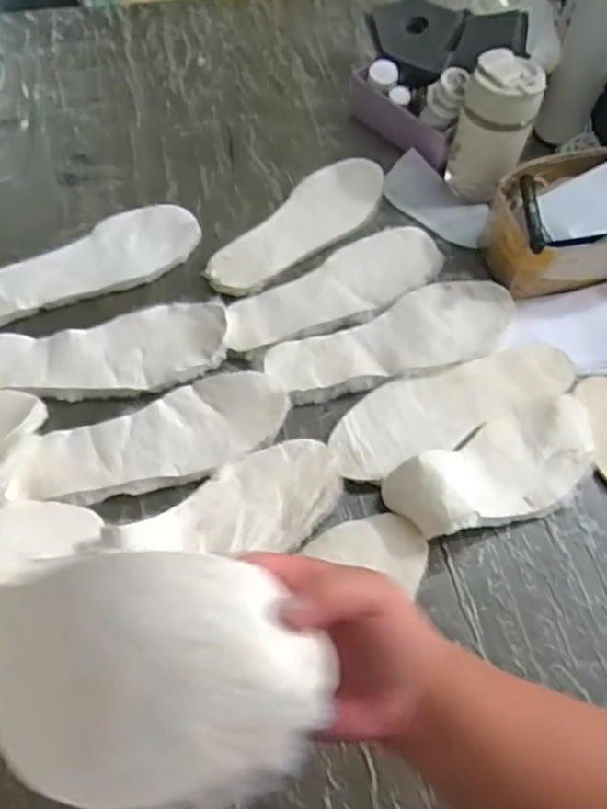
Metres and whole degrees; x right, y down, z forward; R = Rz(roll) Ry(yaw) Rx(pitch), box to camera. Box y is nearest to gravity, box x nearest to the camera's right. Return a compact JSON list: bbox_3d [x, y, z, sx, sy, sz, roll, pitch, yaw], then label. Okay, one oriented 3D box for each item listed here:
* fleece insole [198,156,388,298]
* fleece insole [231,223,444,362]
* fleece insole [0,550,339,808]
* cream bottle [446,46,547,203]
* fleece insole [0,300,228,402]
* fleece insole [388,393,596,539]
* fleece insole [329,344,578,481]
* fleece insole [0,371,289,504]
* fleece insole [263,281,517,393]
[{"bbox_3d":[0.000,-0.215,0.762,0.098,0.010,0.269,39,67,18],"label":"fleece insole"},{"bbox_3d":[0.039,-0.129,0.707,0.273,0.014,0.092,-29,66,-17],"label":"fleece insole"},{"bbox_3d":[-0.058,0.109,0.254,0.132,0.014,0.098,-5,82,-3],"label":"fleece insole"},{"bbox_3d":[0.221,-0.317,0.744,0.083,0.151,0.074,17,62,7],"label":"cream bottle"},{"bbox_3d":[-0.207,-0.054,0.647,0.256,0.018,0.096,-13,62,-9],"label":"fleece insole"},{"bbox_3d":[0.193,0.054,0.585,0.225,0.049,0.097,-27,65,-16],"label":"fleece insole"},{"bbox_3d":[0.149,-0.003,0.638,0.264,0.013,0.082,-22,64,-14],"label":"fleece insole"},{"bbox_3d":[-0.146,0.034,0.600,0.270,0.016,0.093,-19,63,-12],"label":"fleece insole"},{"bbox_3d":[0.101,-0.069,0.670,0.277,0.014,0.089,-18,63,-12],"label":"fleece insole"}]

